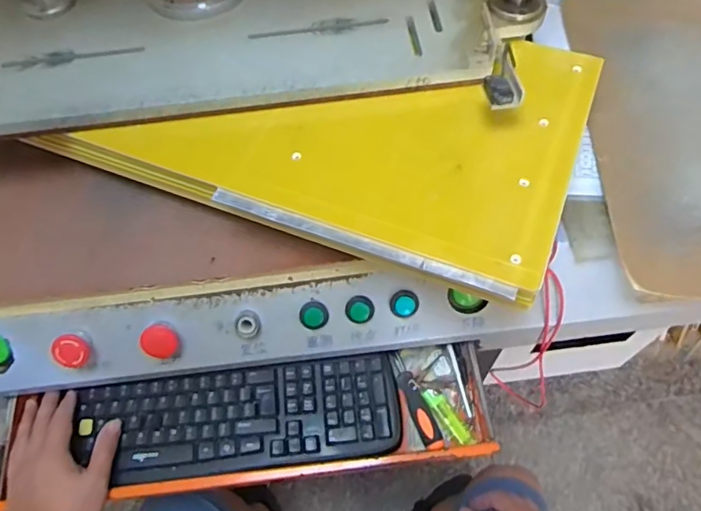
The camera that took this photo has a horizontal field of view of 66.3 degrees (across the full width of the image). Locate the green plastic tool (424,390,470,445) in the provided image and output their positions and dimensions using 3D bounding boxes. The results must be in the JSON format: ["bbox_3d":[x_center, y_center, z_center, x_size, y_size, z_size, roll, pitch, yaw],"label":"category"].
[{"bbox_3d":[0.113,0.186,0.626,0.019,0.010,0.071,-33,64,-14],"label":"green plastic tool"}]

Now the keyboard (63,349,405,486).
[{"bbox_3d":[-0.128,0.189,0.629,0.365,0.027,0.119,-5,61,-1],"label":"keyboard"}]

